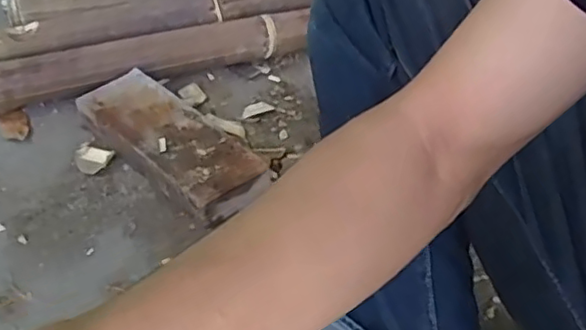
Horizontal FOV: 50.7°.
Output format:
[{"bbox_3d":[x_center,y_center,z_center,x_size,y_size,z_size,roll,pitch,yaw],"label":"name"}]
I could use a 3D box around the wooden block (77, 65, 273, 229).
[{"bbox_3d":[-0.189,-0.037,0.953,0.328,0.070,0.132,33,46,31],"label":"wooden block"}]

